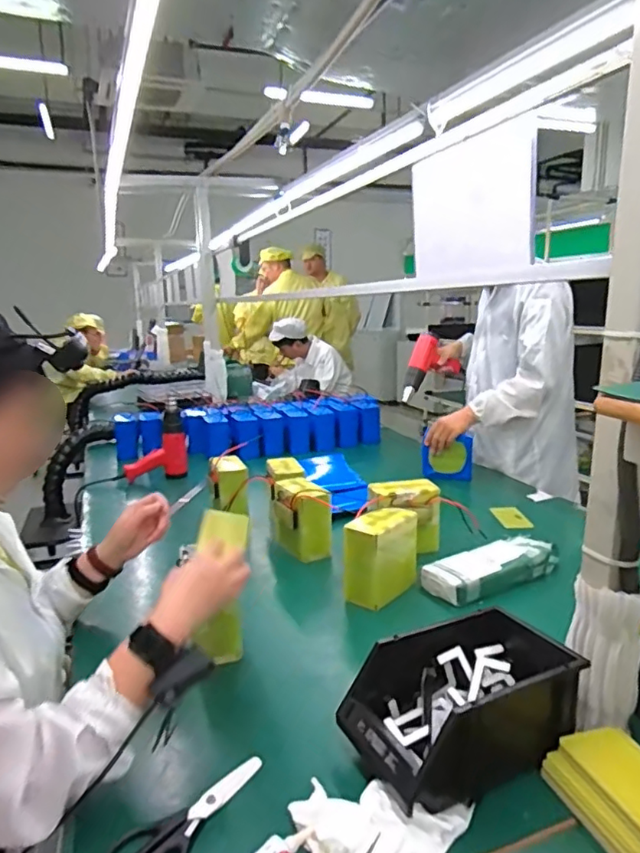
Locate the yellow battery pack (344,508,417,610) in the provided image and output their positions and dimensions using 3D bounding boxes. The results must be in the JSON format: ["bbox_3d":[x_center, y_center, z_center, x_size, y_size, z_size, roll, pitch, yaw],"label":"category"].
[{"bbox_3d":[0.115,0.245,1.079,0.070,0.156,0.153,9,16,40],"label":"yellow battery pack"}]

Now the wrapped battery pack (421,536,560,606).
[{"bbox_3d":[0.336,0.273,1.120,0.277,0.052,0.107,-9,14,-29],"label":"wrapped battery pack"}]

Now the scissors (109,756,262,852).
[{"bbox_3d":[-0.140,0.408,0.606,0.073,0.016,0.193,5,14,28],"label":"scissors"}]

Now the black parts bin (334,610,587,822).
[{"bbox_3d":[0.174,0.321,0.688,0.272,0.104,0.162,-7,13,-23],"label":"black parts bin"}]

